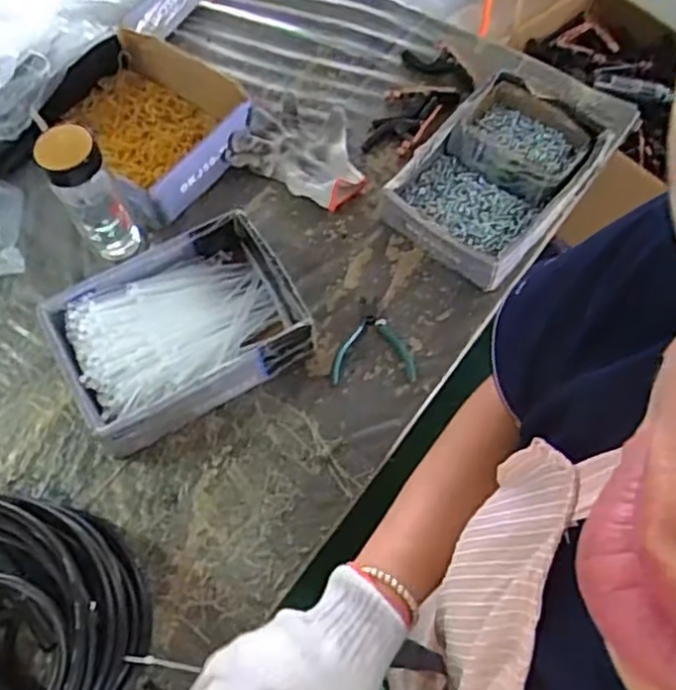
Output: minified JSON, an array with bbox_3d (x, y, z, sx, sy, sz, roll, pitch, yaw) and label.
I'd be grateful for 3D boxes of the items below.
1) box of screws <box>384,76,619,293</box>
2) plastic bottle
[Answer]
[{"bbox_3d":[0.193,-0.201,0.863,0.179,0.081,0.250,37,70,17],"label":"box of screws"},{"bbox_3d":[-0.279,-0.166,0.801,0.068,0.183,0.058,-31,67,-13],"label":"plastic bottle"}]

